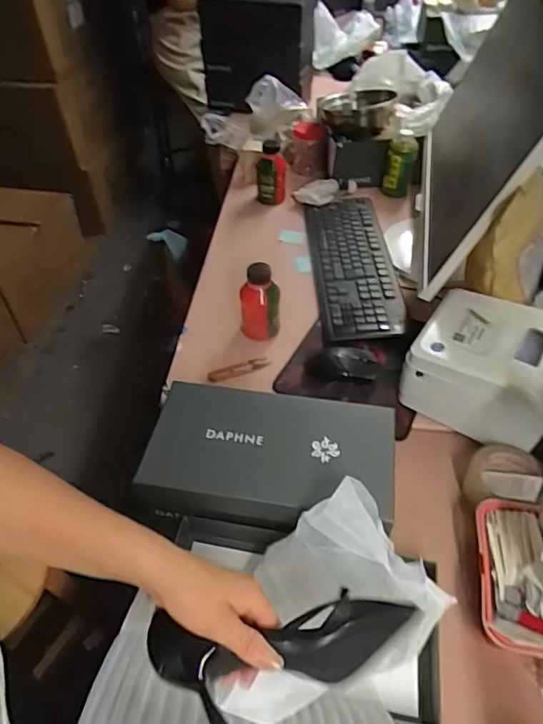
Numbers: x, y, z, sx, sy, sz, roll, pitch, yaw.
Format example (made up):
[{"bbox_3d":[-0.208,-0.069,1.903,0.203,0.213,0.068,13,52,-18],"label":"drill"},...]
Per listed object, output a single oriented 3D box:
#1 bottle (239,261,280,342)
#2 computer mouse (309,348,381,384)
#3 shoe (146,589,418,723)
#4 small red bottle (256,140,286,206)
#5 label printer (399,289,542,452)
[{"bbox_3d":[-0.019,-0.092,0.846,0.066,0.130,0.051,-4,47,-2],"label":"bottle"},{"bbox_3d":[0.118,0.007,0.824,0.116,0.037,0.066,-4,47,-2],"label":"computer mouse"},{"bbox_3d":[0.014,0.248,0.427,0.224,0.063,0.085,-3,46,-9],"label":"shoe"},{"bbox_3d":[-0.001,-0.420,1.147,0.064,0.121,0.070,-2,47,0],"label":"small red bottle"},{"bbox_3d":[0.309,0.008,0.735,0.185,0.122,0.165,28,53,25],"label":"label printer"}]

